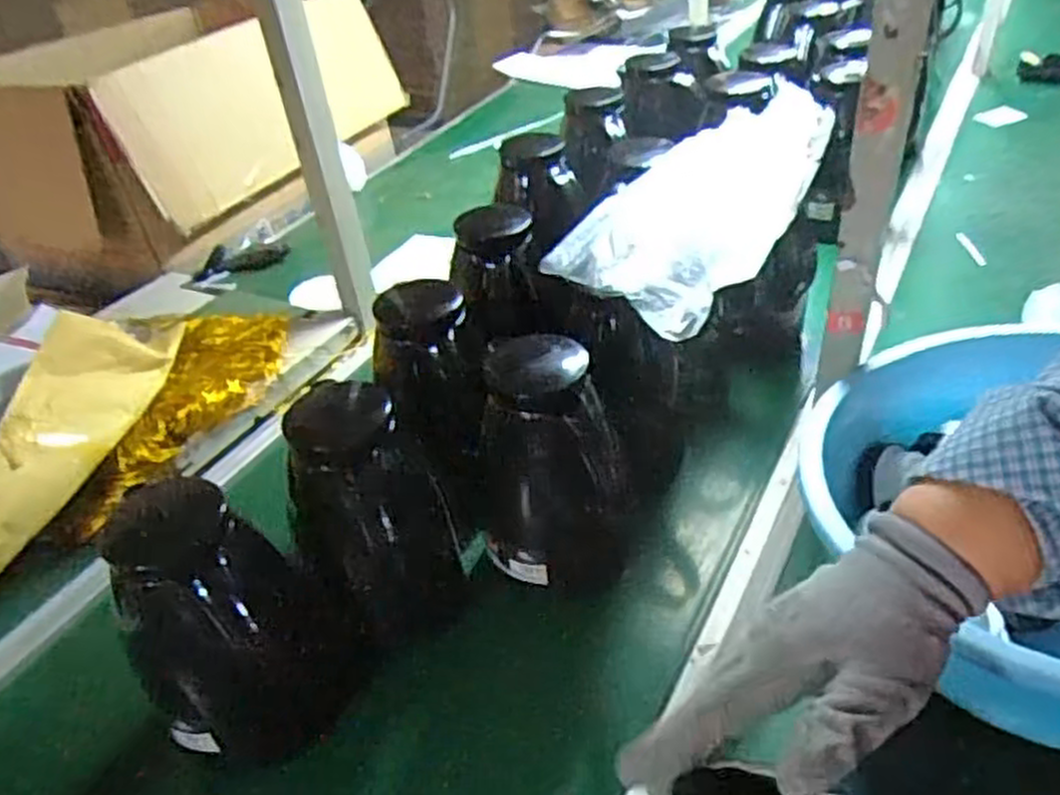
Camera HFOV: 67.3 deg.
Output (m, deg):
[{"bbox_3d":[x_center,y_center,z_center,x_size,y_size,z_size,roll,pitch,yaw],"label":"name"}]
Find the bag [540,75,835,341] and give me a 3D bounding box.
[{"bbox_3d":[0.141,-0.184,0.745,0.187,0.077,0.336,17,44,28],"label":"bag"}]

